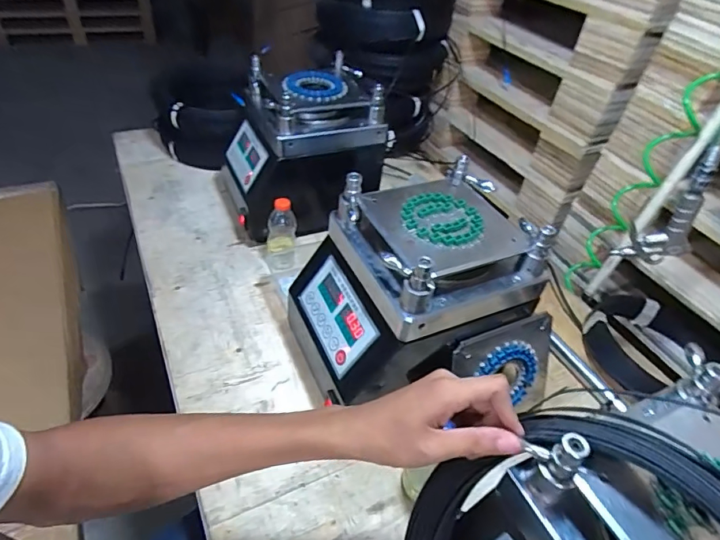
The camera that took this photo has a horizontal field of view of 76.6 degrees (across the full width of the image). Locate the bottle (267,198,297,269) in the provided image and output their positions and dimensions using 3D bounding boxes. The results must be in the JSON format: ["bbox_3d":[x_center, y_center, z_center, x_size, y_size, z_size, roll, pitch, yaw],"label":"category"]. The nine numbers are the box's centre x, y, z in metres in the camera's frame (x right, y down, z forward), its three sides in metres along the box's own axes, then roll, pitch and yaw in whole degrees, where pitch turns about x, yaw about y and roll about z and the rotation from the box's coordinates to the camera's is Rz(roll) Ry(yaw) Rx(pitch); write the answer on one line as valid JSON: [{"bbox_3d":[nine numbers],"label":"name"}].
[{"bbox_3d":[-0.146,-0.064,0.843,0.055,0.143,0.042,-3,43,-10],"label":"bottle"}]

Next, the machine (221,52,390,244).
[{"bbox_3d":[-0.120,-0.245,0.952,0.300,0.296,0.254,-10,45,-17],"label":"machine"}]

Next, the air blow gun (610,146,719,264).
[{"bbox_3d":[0.422,-0.080,0.613,0.076,0.169,0.026,18,44,13],"label":"air blow gun"}]

